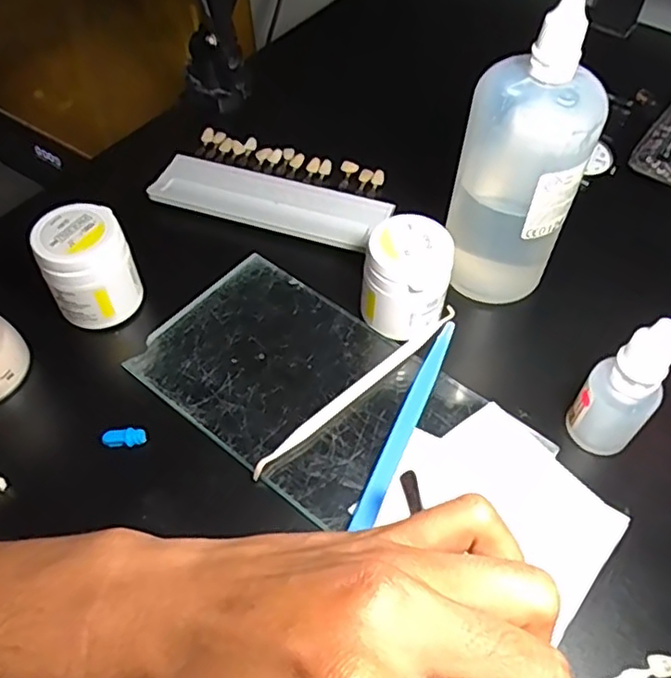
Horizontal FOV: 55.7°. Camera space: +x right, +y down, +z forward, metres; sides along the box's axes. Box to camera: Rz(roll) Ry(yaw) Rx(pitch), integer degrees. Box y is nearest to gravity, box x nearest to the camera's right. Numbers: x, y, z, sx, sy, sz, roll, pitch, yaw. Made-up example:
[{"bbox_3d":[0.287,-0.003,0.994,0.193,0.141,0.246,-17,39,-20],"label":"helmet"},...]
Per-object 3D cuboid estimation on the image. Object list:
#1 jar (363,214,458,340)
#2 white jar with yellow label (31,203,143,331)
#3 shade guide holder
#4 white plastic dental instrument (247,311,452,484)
[{"bbox_3d":[0.038,-0.031,0.330,0.042,0.051,0.044,0,54,0],"label":"jar"},{"bbox_3d":[-0.128,-0.036,0.333,0.042,0.054,0.040,0,54,0],"label":"white jar with yellow label"},{"bbox_3d":[-0.037,-0.099,0.407,0.141,0.010,0.069,15,55,10],"label":"shade guide holder"},{"bbox_3d":[0.013,0.023,0.319,0.139,0.007,0.006,-37,62,-23],"label":"white plastic dental instrument"}]

